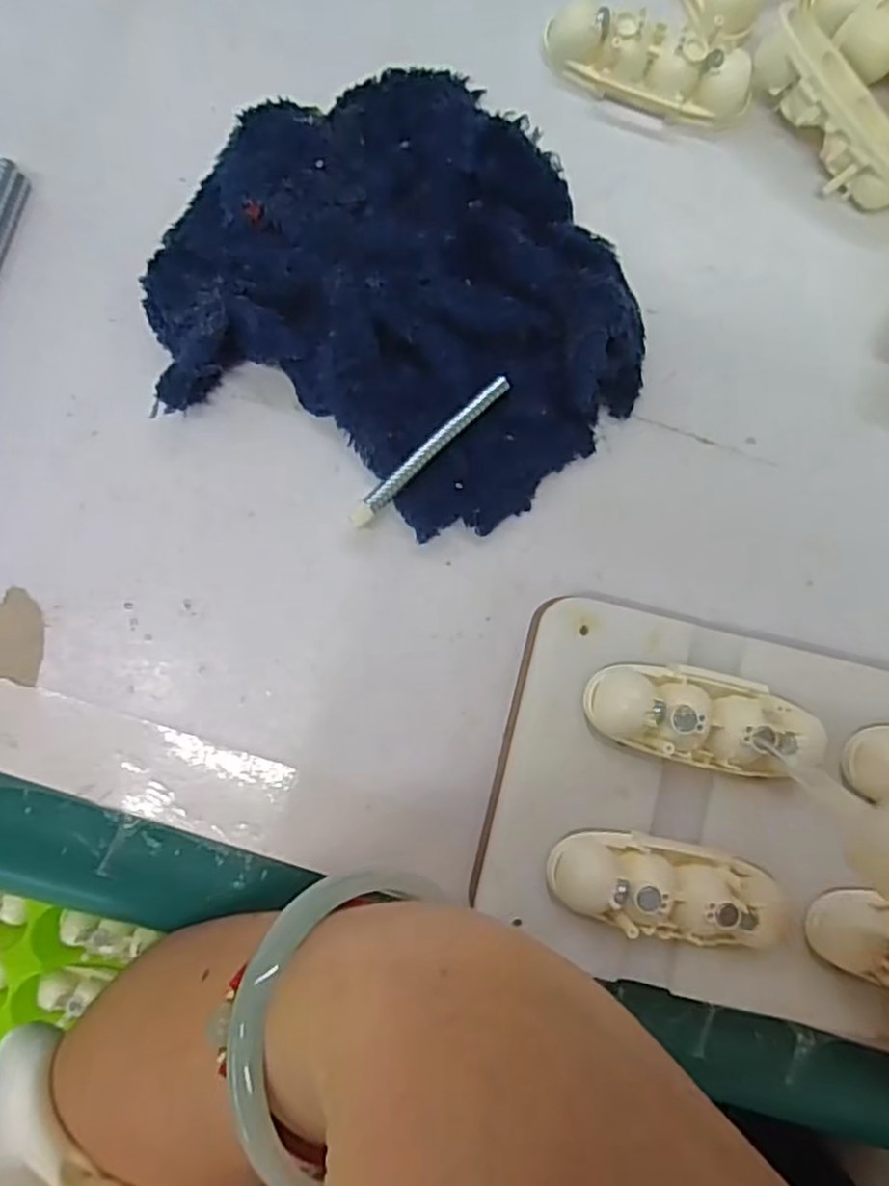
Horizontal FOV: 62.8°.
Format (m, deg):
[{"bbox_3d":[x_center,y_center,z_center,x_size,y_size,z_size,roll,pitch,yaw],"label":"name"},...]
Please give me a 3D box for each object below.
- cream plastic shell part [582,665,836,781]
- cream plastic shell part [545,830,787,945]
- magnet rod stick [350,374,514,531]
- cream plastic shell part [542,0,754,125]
[{"bbox_3d":[0.069,0.034,0.191,0.060,0.018,0.024,12,88,-3],"label":"cream plastic shell part"},{"bbox_3d":[0.059,0.078,0.190,0.061,0.017,0.023,15,88,-3],"label":"cream plastic shell part"},{"bbox_3d":[-0.005,-0.041,0.209,0.060,0.007,0.005,-44,91,-3],"label":"magnet rod stick"},{"bbox_3d":[0.061,-0.157,0.217,0.062,0.014,0.018,20,88,-2],"label":"cream plastic shell part"}]

